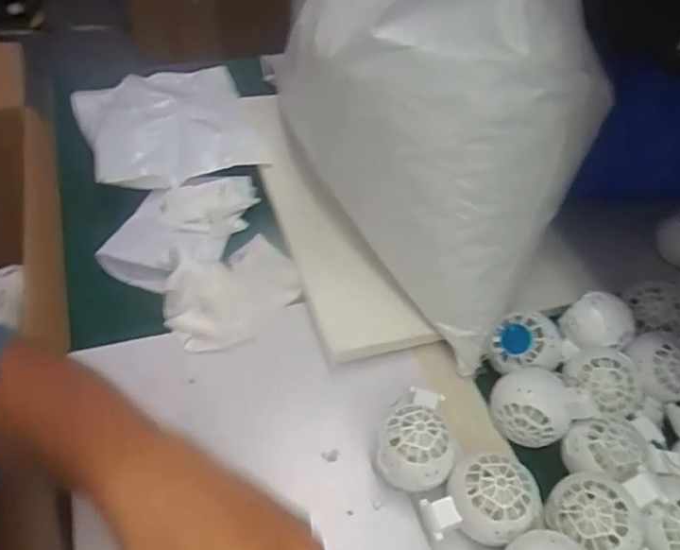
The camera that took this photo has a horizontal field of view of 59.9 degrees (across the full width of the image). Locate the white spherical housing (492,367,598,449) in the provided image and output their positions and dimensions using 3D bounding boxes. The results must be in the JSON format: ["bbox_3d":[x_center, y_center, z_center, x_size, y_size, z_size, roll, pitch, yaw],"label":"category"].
[{"bbox_3d":[0.160,0.105,0.484,0.062,0.055,0.063,-16,53,-19],"label":"white spherical housing"}]

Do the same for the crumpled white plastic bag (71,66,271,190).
[{"bbox_3d":[-0.211,-0.189,0.707,0.195,0.037,0.236,-13,52,-17],"label":"crumpled white plastic bag"}]

